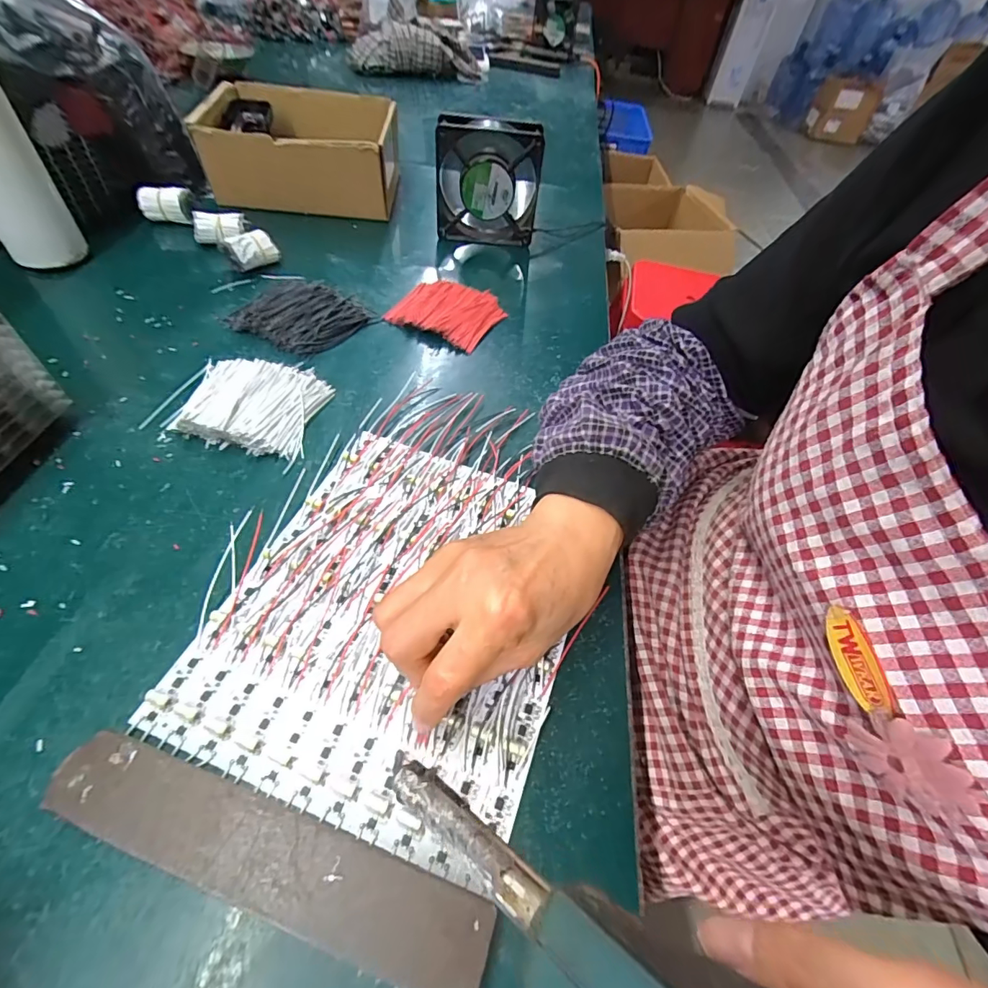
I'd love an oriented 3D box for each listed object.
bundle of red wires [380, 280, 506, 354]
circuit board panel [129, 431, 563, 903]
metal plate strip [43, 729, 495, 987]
[{"bbox_3d":[-0.049,-0.193,0.487,0.102,0.015,0.084,25,53,13],"label":"bundle of red wires"},{"bbox_3d":[-0.055,0.064,0.288,0.195,0.008,0.230,18,52,9],"label":"circuit board panel"},{"bbox_3d":[-0.098,0.157,0.203,0.197,0.018,0.036,18,52,8],"label":"metal plate strip"}]

